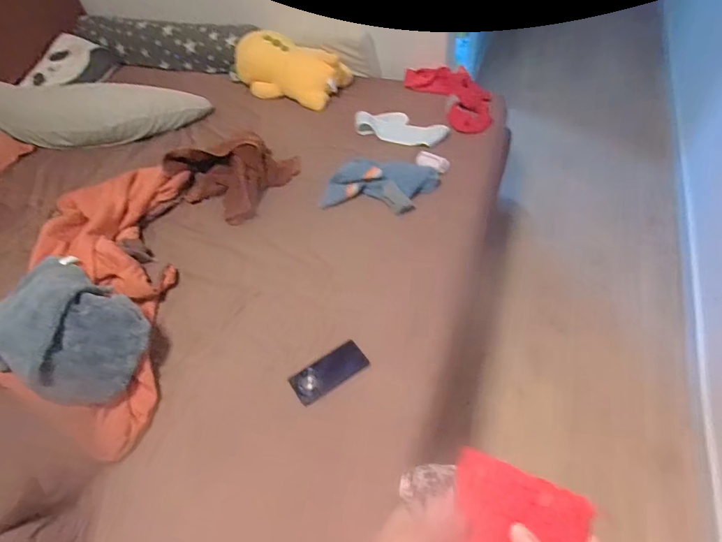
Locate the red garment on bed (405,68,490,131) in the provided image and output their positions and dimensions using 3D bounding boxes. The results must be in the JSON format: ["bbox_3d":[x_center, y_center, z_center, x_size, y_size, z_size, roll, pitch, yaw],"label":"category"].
[{"bbox_3d":[0.321,-0.629,1.544,0.217,0.046,0.442,-19,52,-9],"label":"red garment on bed"}]

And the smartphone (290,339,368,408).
[{"bbox_3d":[-0.068,0.218,0.957,0.161,0.010,0.070,-32,83,-7],"label":"smartphone"}]

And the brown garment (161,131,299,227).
[{"bbox_3d":[-0.392,-0.322,1.344,0.318,0.077,0.301,24,58,23],"label":"brown garment"}]

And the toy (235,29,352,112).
[{"bbox_3d":[-0.278,-0.774,1.654,0.426,0.156,0.226,22,58,21],"label":"toy"}]

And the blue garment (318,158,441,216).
[{"bbox_3d":[0.052,-0.244,1.262,0.308,0.049,0.196,12,54,16],"label":"blue garment"}]

